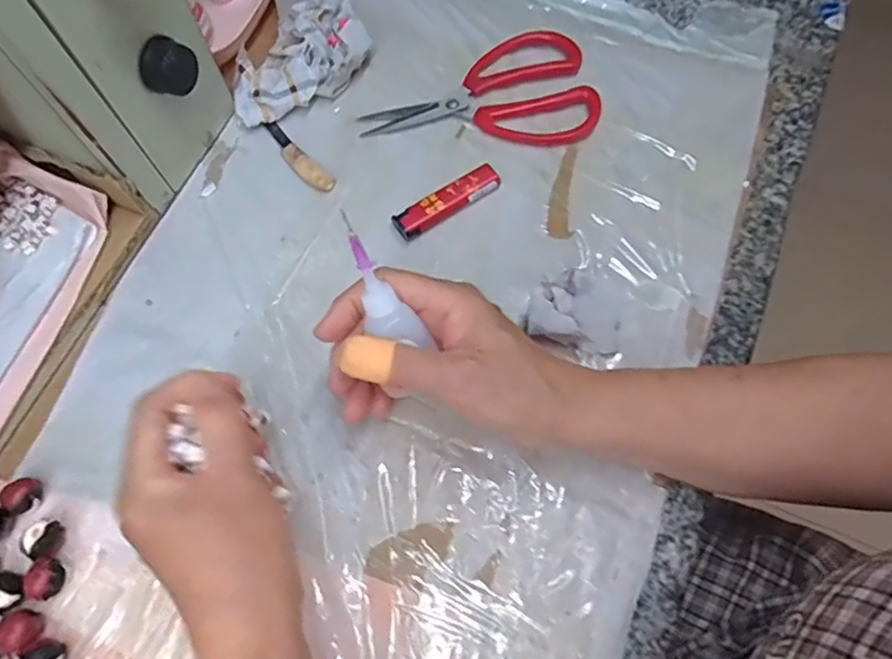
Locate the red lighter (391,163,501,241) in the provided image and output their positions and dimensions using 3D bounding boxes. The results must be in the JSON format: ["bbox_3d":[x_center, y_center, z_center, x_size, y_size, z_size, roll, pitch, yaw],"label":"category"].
[{"bbox_3d":[0.001,-0.084,0.405,0.075,0.009,0.020,-33,71,-14],"label":"red lighter"}]

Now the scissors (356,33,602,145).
[{"bbox_3d":[0.028,-0.176,0.441,0.159,0.016,0.094,5,66,1],"label":"scissors"}]

